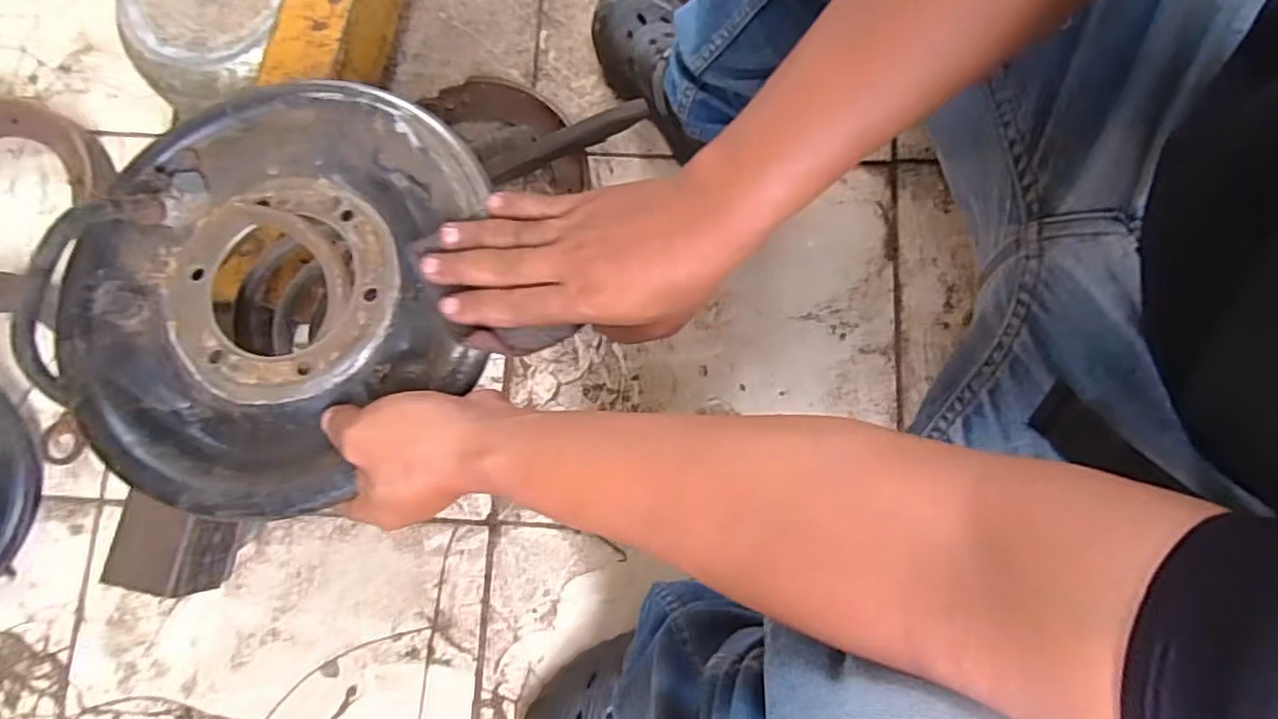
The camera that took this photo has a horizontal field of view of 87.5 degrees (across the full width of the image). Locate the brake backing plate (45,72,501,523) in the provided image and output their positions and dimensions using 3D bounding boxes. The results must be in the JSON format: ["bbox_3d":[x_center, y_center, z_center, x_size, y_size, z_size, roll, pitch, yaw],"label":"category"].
[{"bbox_3d":[-0.217,-0.044,0.399,0.245,0.043,0.256,0,80,-1],"label":"brake backing plate"}]

